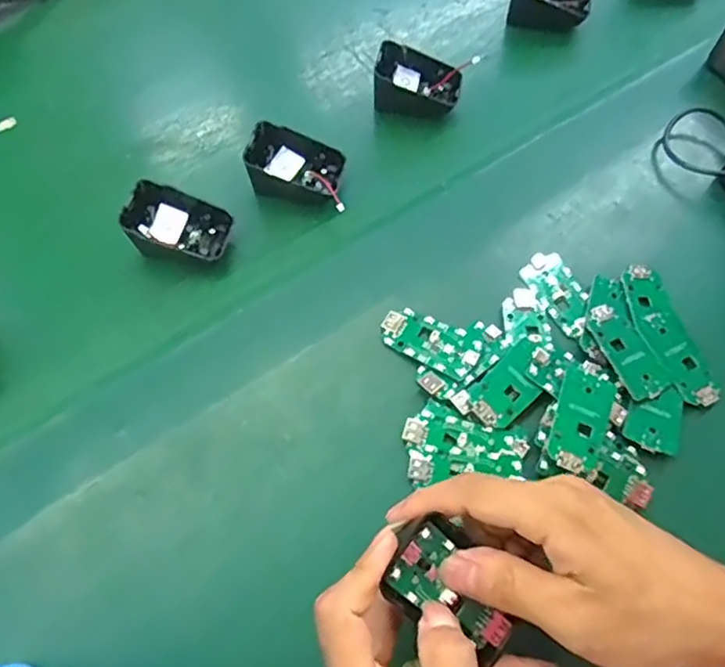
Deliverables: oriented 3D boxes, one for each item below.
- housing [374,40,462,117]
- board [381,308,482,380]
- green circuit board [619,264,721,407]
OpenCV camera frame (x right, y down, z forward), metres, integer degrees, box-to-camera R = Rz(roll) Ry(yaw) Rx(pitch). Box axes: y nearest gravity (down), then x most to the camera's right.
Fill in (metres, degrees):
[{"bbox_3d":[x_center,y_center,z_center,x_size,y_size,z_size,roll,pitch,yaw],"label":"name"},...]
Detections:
[{"bbox_3d":[0.044,-0.195,0.490,0.066,0.040,0.048,9,63,5],"label":"housing"},{"bbox_3d":[0.043,0.004,0.391,0.063,0.007,0.031,27,67,22],"label":"board"},{"bbox_3d":[0.194,-0.001,0.397,0.033,0.005,0.099,-15,63,-7],"label":"green circuit board"}]

